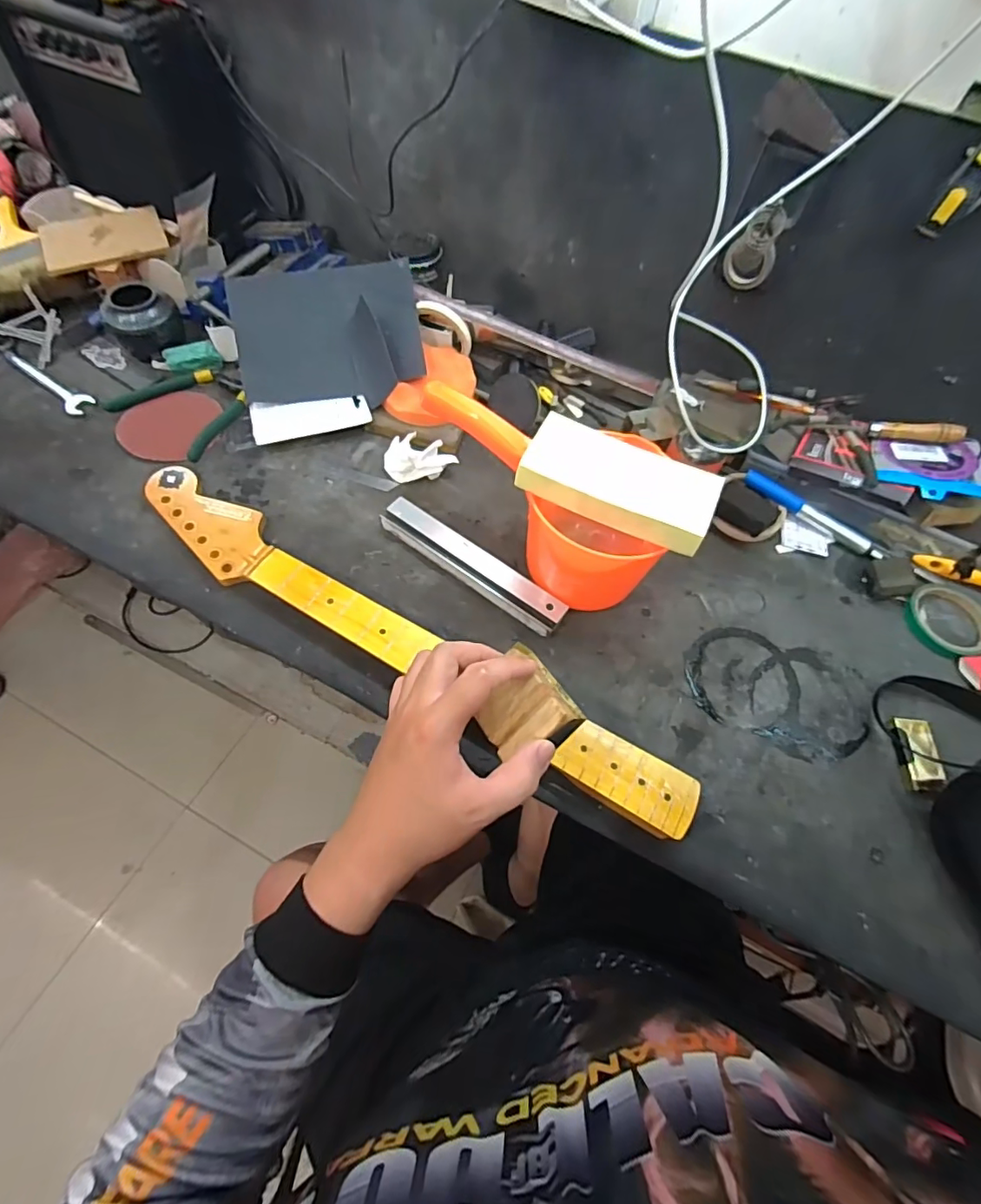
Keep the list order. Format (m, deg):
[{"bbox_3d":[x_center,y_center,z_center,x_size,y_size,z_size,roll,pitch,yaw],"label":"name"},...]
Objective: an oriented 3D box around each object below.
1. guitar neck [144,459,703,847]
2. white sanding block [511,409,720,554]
[{"bbox_3d":[-0.106,0.028,0.534,0.641,0.022,0.072,29,64,13],"label":"guitar neck"},{"bbox_3d":[0.115,-0.108,0.482,0.167,0.024,0.078,23,62,7],"label":"white sanding block"}]

